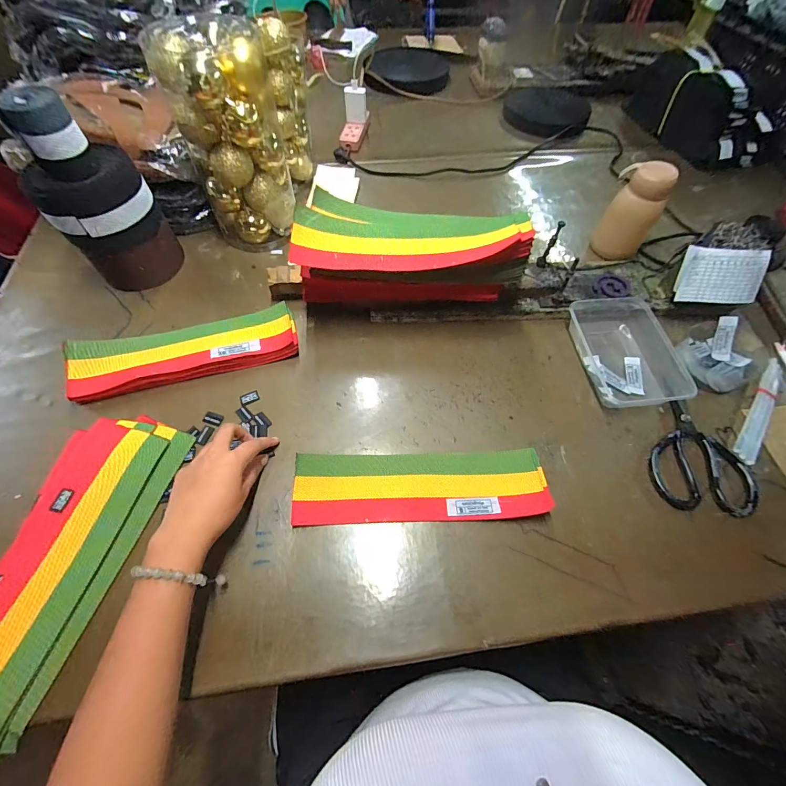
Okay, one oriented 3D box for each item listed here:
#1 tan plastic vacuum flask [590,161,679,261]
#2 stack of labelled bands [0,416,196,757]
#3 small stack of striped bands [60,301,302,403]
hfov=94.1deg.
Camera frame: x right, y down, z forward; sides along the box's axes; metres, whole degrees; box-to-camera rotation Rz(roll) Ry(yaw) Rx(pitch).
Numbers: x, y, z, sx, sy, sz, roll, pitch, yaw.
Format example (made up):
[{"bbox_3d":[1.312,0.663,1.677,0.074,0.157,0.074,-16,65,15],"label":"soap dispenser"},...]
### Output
[{"bbox_3d":[0.385,-0.291,0.593,0.084,0.140,0.060,34,65,15],"label":"tan plastic vacuum flask"},{"bbox_3d":[-0.348,0.173,0.372,0.127,0.020,0.326,14,61,6],"label":"stack of labelled bands"},{"bbox_3d":[-0.276,-0.054,0.495,0.284,0.032,0.076,-16,63,-11],"label":"small stack of striped bands"}]

